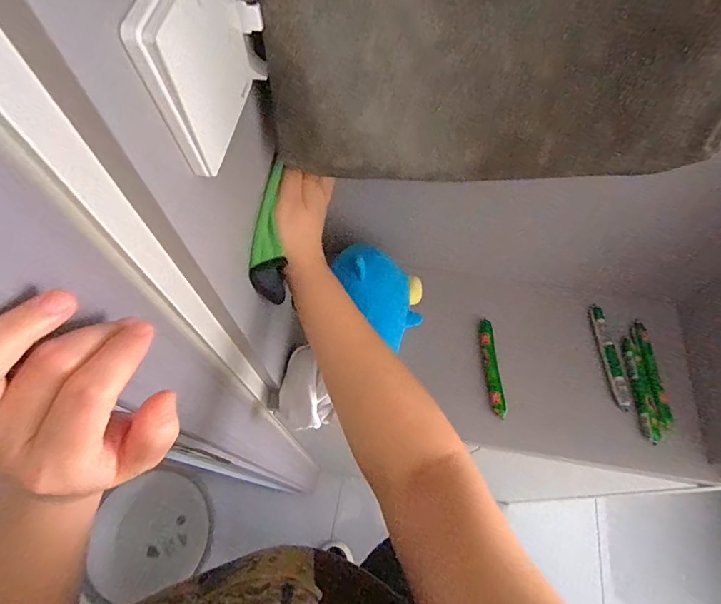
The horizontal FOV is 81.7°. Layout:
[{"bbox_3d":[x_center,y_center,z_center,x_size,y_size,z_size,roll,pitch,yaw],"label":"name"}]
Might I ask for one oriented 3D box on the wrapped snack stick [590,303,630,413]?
[{"bbox_3d":[0.347,0.074,0.582,0.019,0.015,0.147,-3,63,-1],"label":"wrapped snack stick"}]

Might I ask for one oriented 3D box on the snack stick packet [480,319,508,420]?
[{"bbox_3d":[0.179,0.087,0.569,0.017,0.013,0.136,-1,63,0],"label":"snack stick packet"}]

